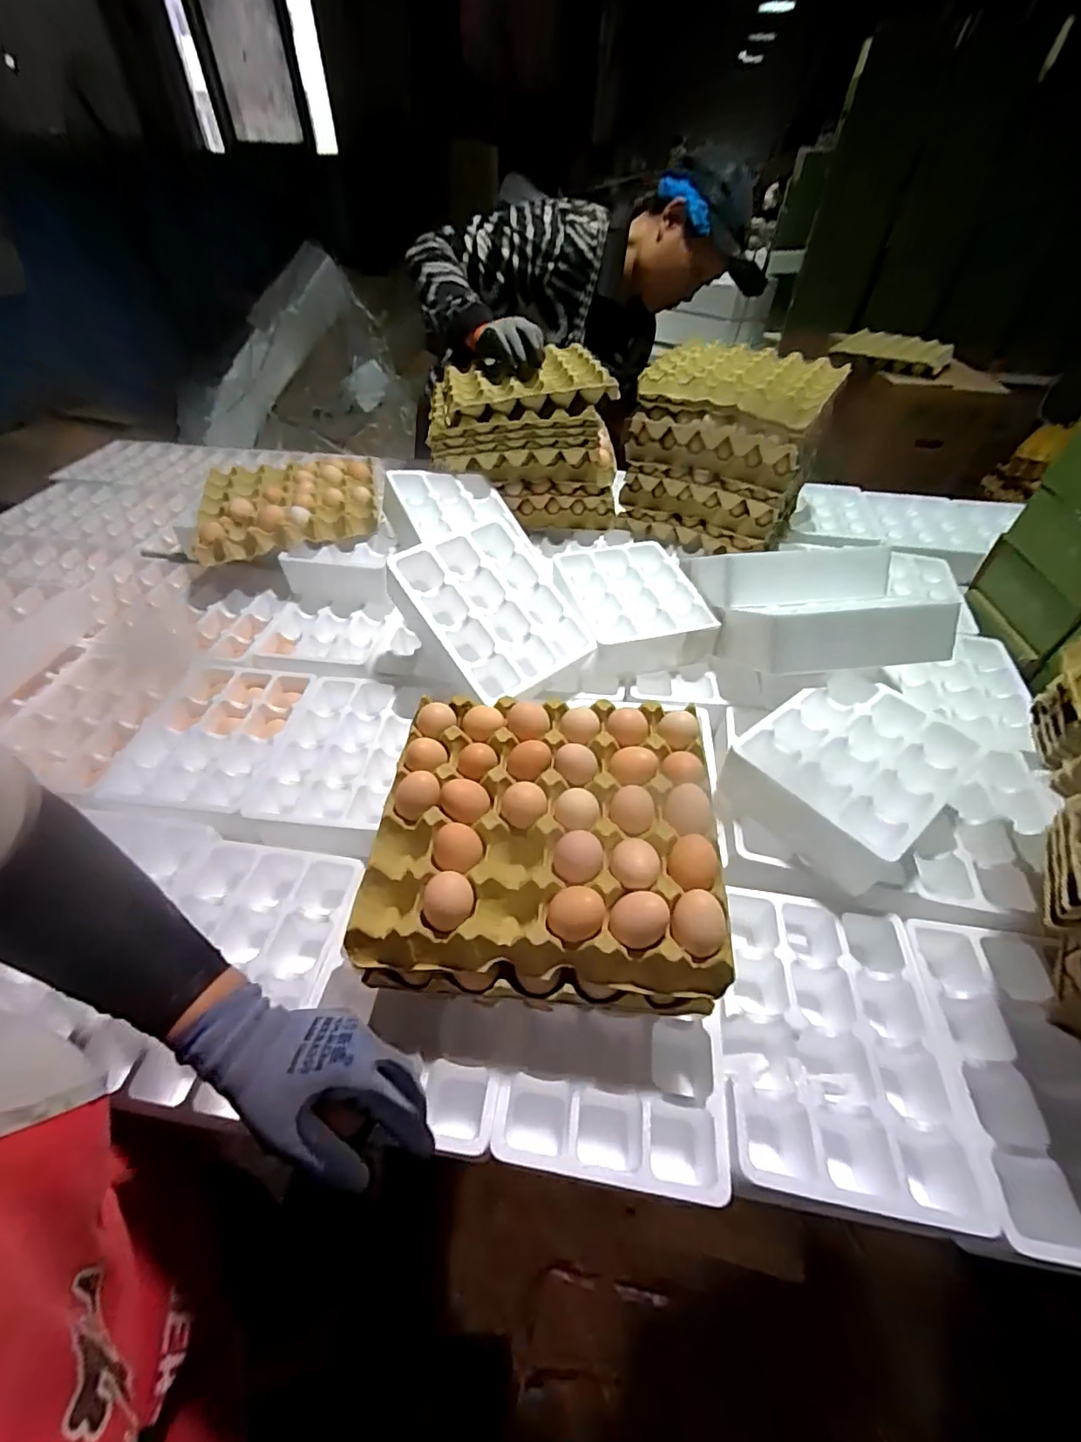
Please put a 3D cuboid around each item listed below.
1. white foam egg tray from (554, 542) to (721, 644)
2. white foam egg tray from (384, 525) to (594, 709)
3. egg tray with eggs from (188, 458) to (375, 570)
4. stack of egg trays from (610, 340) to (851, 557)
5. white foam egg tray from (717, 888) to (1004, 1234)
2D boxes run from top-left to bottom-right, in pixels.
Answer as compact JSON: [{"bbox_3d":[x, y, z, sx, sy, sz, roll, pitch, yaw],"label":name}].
[{"bbox_3d":[0.138,-0.195,0.822,0.175,0.032,0.242,-10,48,-10],"label":"white foam egg tray"},{"bbox_3d":[-0.069,-0.144,0.741,0.199,0.066,0.242,-31,80,-24],"label":"white foam egg tray"},{"bbox_3d":[-0.448,-0.396,0.967,0.300,0.055,0.278,-10,48,-10],"label":"egg tray with eggs"},{"bbox_3d":[0.331,-0.493,0.983,0.281,0.262,0.230,23,50,19],"label":"stack of egg trays"},{"bbox_3d":[0.257,0.287,0.492,0.194,0.073,0.246,8,47,7],"label":"white foam egg tray"}]

